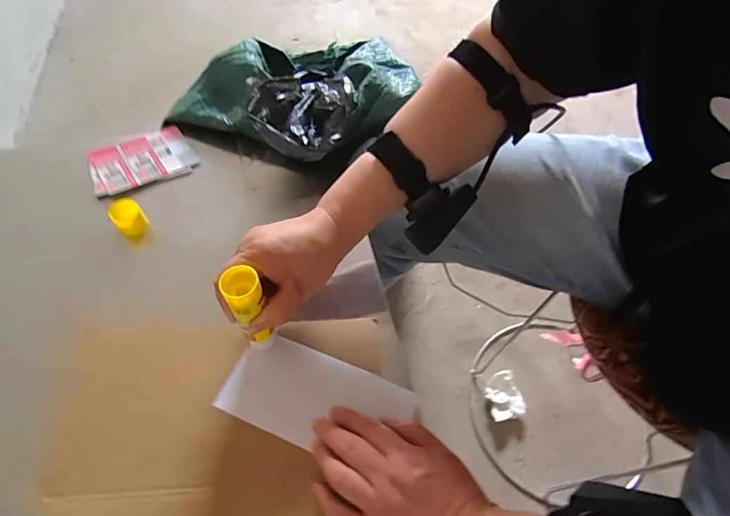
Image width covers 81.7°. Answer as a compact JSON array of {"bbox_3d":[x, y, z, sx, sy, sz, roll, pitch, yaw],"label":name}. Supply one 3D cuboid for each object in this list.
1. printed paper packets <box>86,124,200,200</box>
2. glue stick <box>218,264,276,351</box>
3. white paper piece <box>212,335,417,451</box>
[{"bbox_3d":[-0.278,-0.121,0.526,0.119,0.014,0.091,-28,63,-19],"label":"printed paper packets"},{"bbox_3d":[-0.096,0.049,0.363,0.028,0.097,0.029,-12,53,-10],"label":"glue stick"},{"bbox_3d":[-0.043,0.127,0.380,0.163,0.008,0.079,21,63,5],"label":"white paper piece"}]

